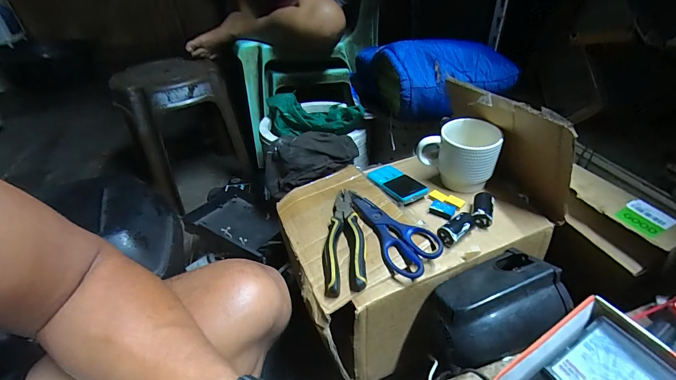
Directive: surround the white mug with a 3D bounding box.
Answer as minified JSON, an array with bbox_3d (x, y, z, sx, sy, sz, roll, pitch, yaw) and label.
[{"bbox_3d":[0.204,-0.056,0.554,0.119,0.097,0.080,18,43,30],"label":"white mug"}]

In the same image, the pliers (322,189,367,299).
[{"bbox_3d":[0.009,0.068,0.491,0.060,0.024,0.192,-1,37,3],"label":"pliers"}]

